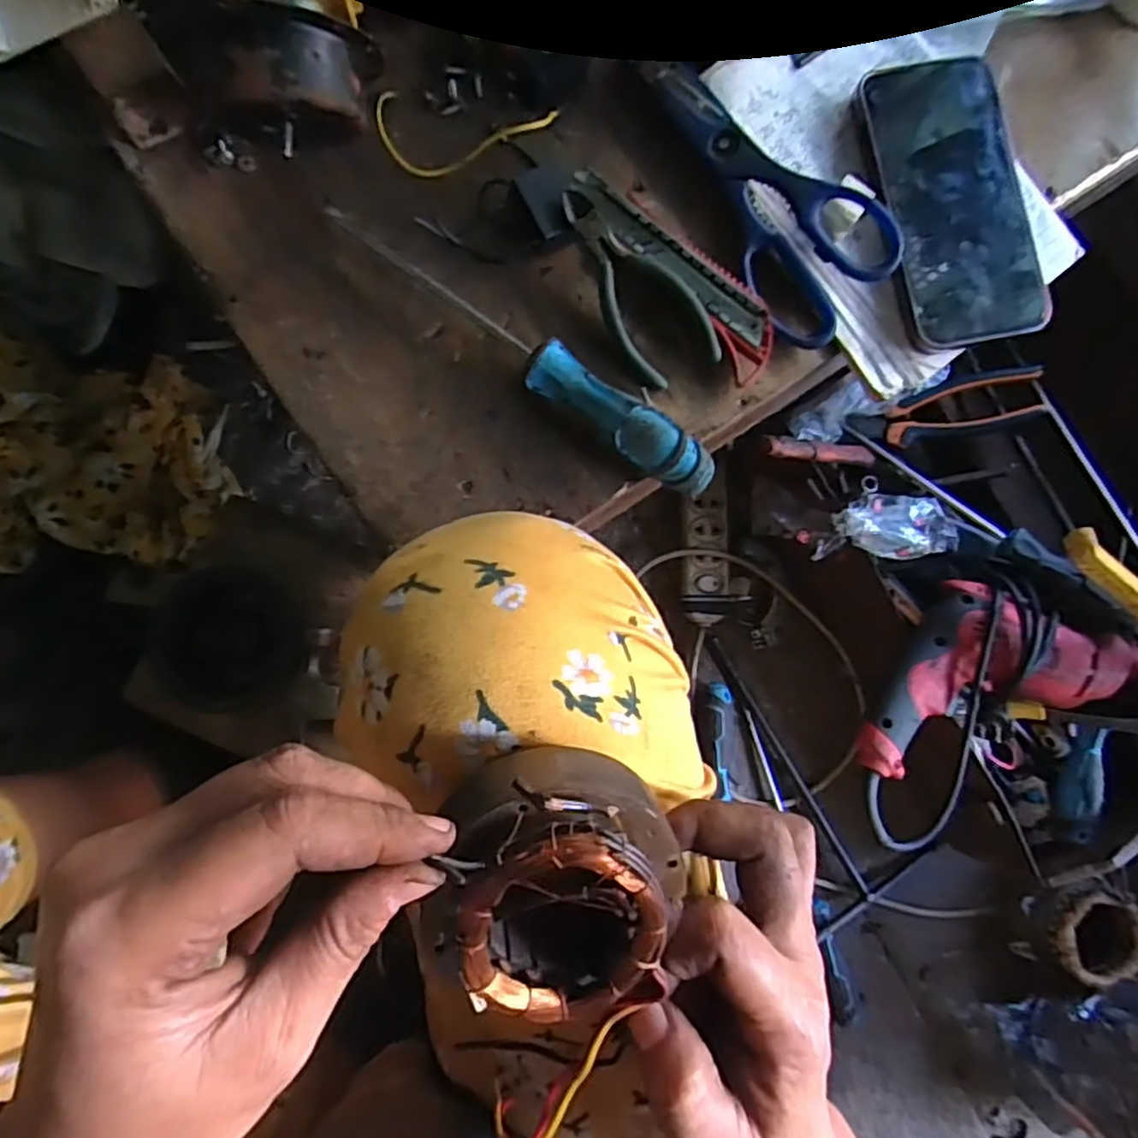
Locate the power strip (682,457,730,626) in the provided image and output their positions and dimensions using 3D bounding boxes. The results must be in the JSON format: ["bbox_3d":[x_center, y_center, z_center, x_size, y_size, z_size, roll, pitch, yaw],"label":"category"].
[{"bbox_3d":[0.137,-0.028,0.681,0.045,0.028,0.165,1,85,-5],"label":"power strip"}]

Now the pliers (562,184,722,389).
[{"bbox_3d":[0.037,-0.161,0.372,0.050,0.026,0.120,-26,88,-7],"label":"pliers"}]

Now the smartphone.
[{"bbox_3d":[0.217,-0.208,0.381,0.080,0.008,0.164,-11,86,3],"label":"smartphone"}]

